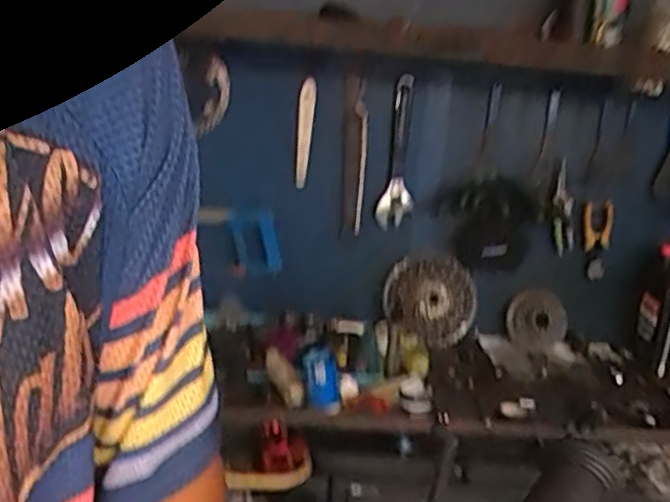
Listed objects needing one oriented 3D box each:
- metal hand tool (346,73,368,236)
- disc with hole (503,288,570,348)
[{"bbox_3d":[0.042,-0.190,1.420,0.039,0.304,0.013,1,12,0],"label":"metal hand tool"},{"bbox_3d":[0.434,0.151,1.529,0.132,0.128,0.042,20,-13,10],"label":"disc with hole"}]

